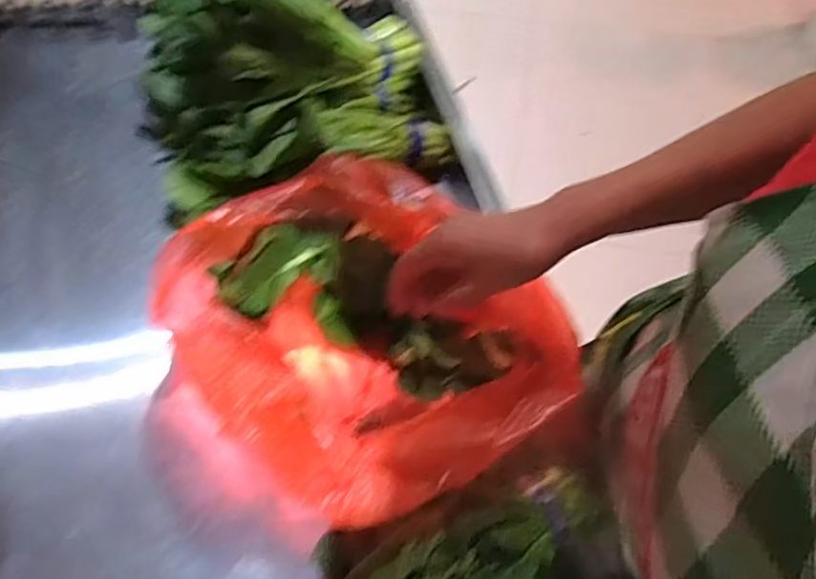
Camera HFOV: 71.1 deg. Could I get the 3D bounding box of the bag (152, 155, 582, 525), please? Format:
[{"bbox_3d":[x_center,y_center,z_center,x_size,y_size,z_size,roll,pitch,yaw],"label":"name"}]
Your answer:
[{"bbox_3d":[-0.037,0.039,0.519,0.254,0.215,0.301,-32,68,-13],"label":"bag"}]

